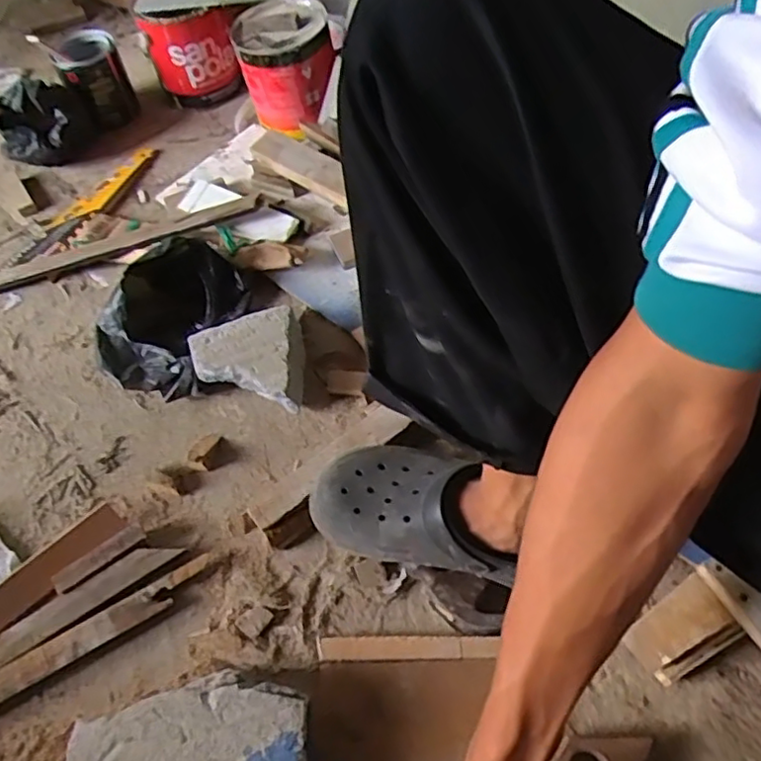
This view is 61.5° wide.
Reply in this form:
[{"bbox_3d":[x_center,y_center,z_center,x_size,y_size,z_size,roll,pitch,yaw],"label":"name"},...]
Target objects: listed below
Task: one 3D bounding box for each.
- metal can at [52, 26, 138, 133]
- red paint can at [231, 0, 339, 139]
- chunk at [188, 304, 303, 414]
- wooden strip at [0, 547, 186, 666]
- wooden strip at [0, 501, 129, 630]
[{"bbox_3d":[-0.471,-0.493,1.077,0.099,0.136,0.122,-23,57,-13],"label":"metal can"},{"bbox_3d":[-0.148,-0.506,1.034,0.148,0.153,0.156,-11,57,-2],"label":"red paint can"},{"bbox_3d":[-0.160,-0.015,0.788,0.122,0.080,0.120,-8,57,-1],"label":"chunk"},{"bbox_3d":[-0.309,0.228,0.667,0.205,0.020,0.033,-30,75,-14],"label":"wooden strip"},{"bbox_3d":[-0.360,0.203,0.689,0.177,0.019,0.039,-40,101,-17],"label":"wooden strip"}]

